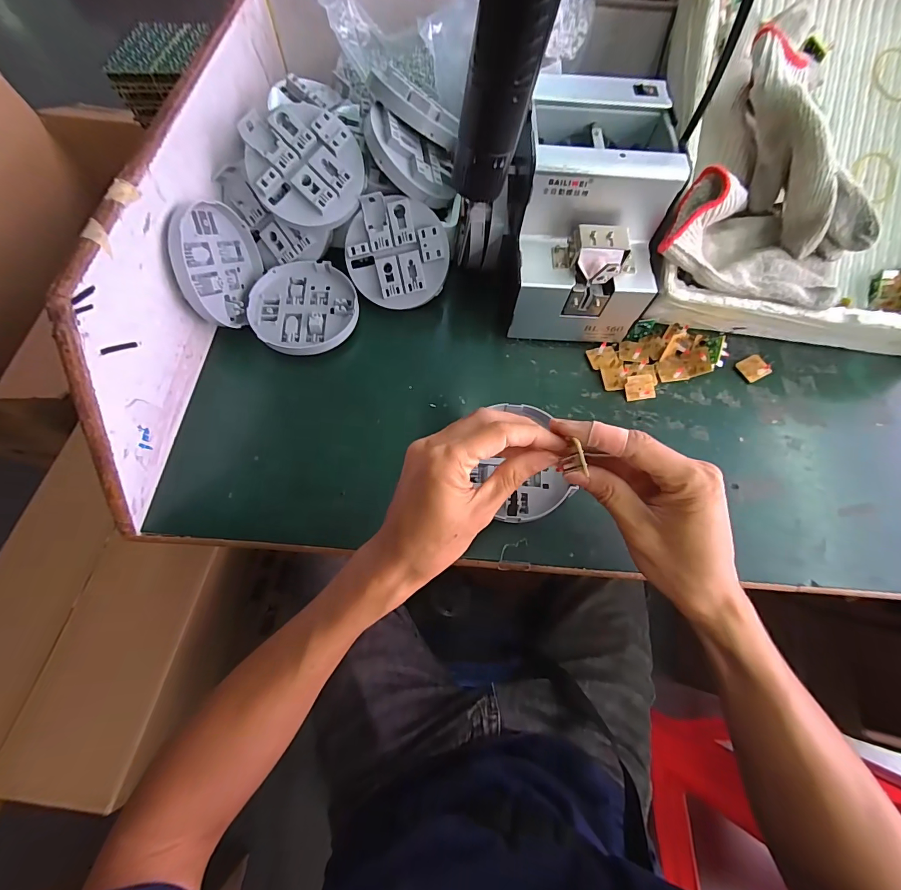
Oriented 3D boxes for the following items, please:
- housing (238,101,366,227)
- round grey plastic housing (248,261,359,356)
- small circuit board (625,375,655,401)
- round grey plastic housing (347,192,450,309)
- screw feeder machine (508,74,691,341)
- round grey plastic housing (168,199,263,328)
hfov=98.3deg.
[{"bbox_3d":[-0.133,-0.257,0.358,0.101,0.016,0.093,-2,103,-9],"label":"housing"},{"bbox_3d":[-0.148,-0.141,0.397,0.103,0.017,0.100,1,68,-2],"label":"round grey plastic housing"},{"bbox_3d":[0.191,-0.058,0.390,0.032,0.005,0.025,-7,86,-9],"label":"small circuit board"},{"bbox_3d":[-0.054,-0.192,0.393,0.104,0.016,0.101,1,106,5],"label":"round grey plastic housing"},{"bbox_3d":[0.125,-0.211,0.371,0.124,0.142,0.172,1,68,-2],"label":"screw feeder machine"},{"bbox_3d":[-0.212,-0.170,0.357,0.028,0.093,0.103,0,68,-3],"label":"round grey plastic housing"}]

